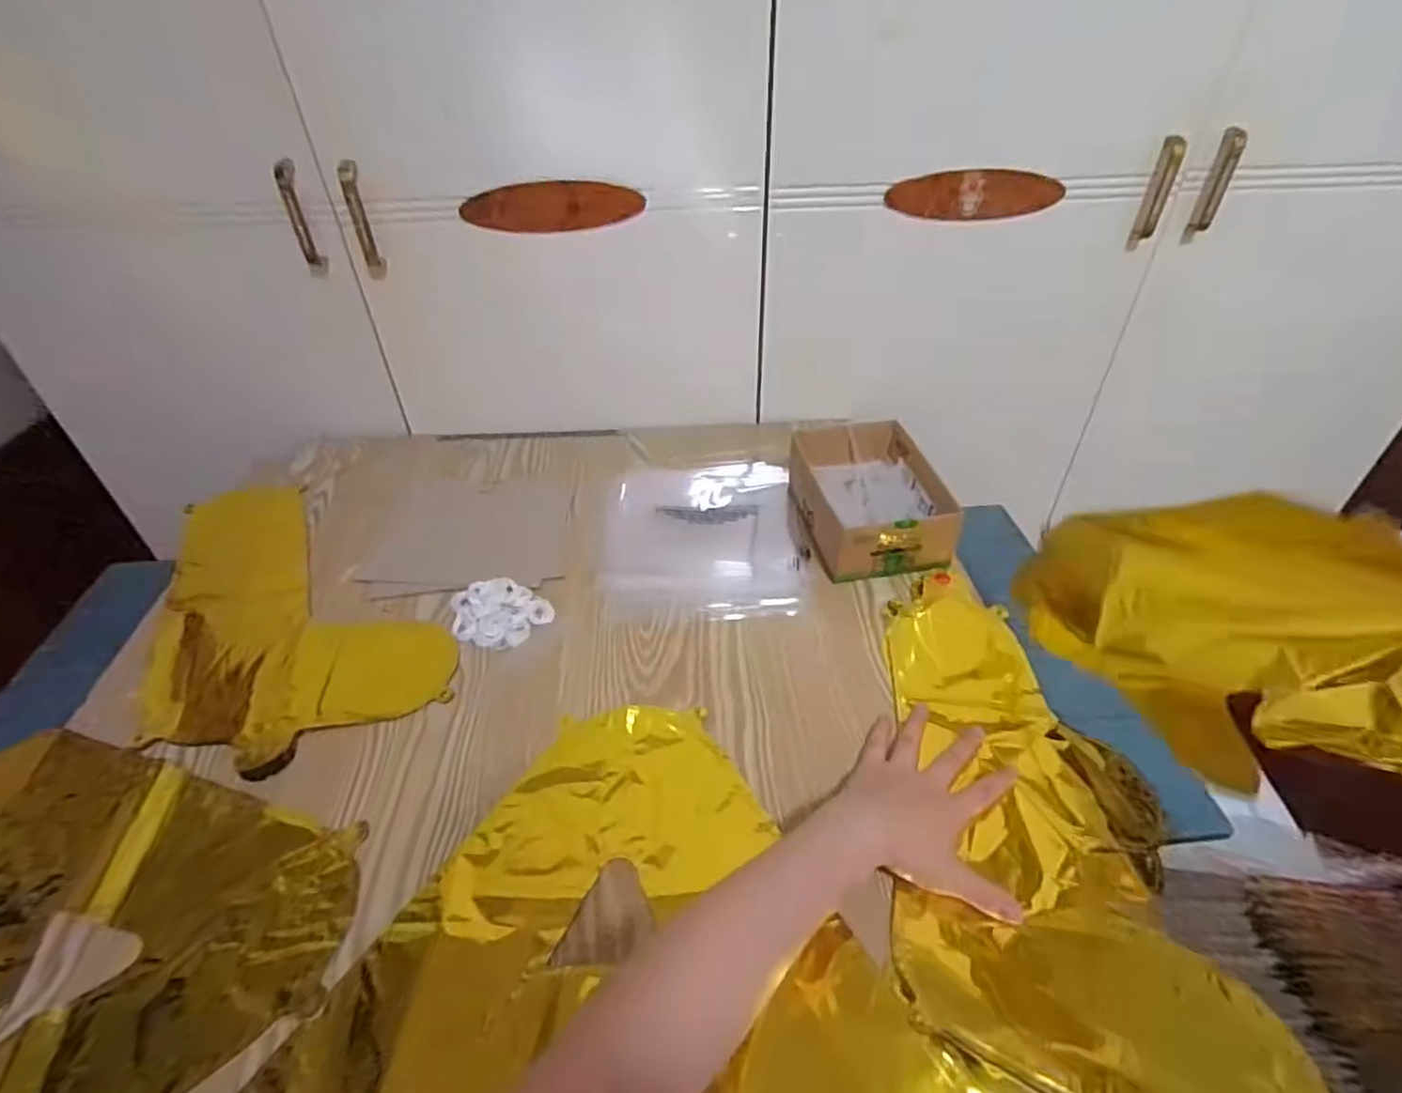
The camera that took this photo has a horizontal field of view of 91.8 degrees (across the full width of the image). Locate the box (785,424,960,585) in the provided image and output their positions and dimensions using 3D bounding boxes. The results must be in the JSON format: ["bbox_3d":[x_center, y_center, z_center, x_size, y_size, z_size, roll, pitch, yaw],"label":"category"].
[{"bbox_3d":[0.172,-0.049,0.709,0.126,0.066,0.181,-7,40,-6],"label":"box"}]

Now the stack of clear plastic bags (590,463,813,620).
[{"bbox_3d":[0.001,-0.018,0.723,0.204,0.010,0.247,-3,40,-1],"label":"stack of clear plastic bags"}]

